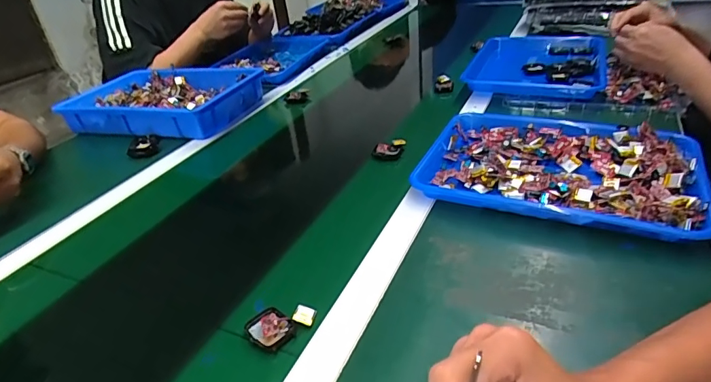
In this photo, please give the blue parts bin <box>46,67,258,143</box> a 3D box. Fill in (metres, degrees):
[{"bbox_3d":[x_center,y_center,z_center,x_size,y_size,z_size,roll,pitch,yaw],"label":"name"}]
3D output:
[{"bbox_3d":[-0.402,-0.198,0.993,0.373,0.064,0.261,4,33,19],"label":"blue parts bin"}]

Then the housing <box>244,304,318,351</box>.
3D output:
[{"bbox_3d":[-0.074,0.126,0.444,0.048,0.013,0.059,23,42,39],"label":"housing"}]

